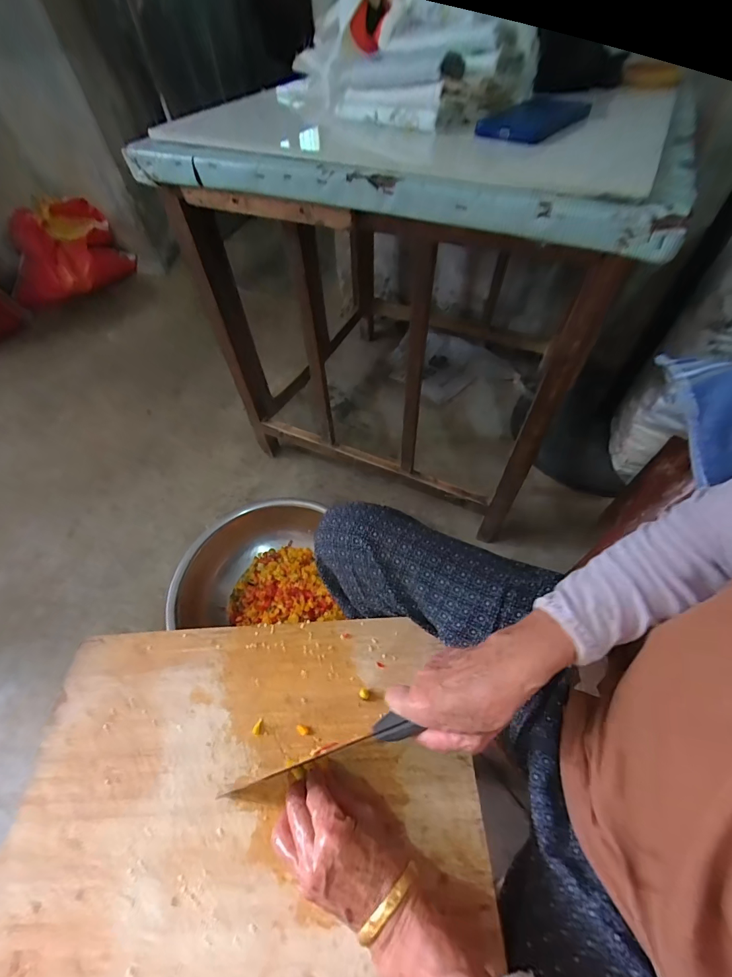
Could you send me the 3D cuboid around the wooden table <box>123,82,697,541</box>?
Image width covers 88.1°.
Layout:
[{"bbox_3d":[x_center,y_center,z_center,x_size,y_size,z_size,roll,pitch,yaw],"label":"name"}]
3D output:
[{"bbox_3d":[0.061,-0.358,0.743,0.691,0.541,0.497,22,58,17],"label":"wooden table"}]

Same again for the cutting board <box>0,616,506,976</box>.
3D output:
[{"bbox_3d":[-0.119,0.291,0.369,0.436,0.019,0.307,-3,53,0],"label":"cutting board"}]

